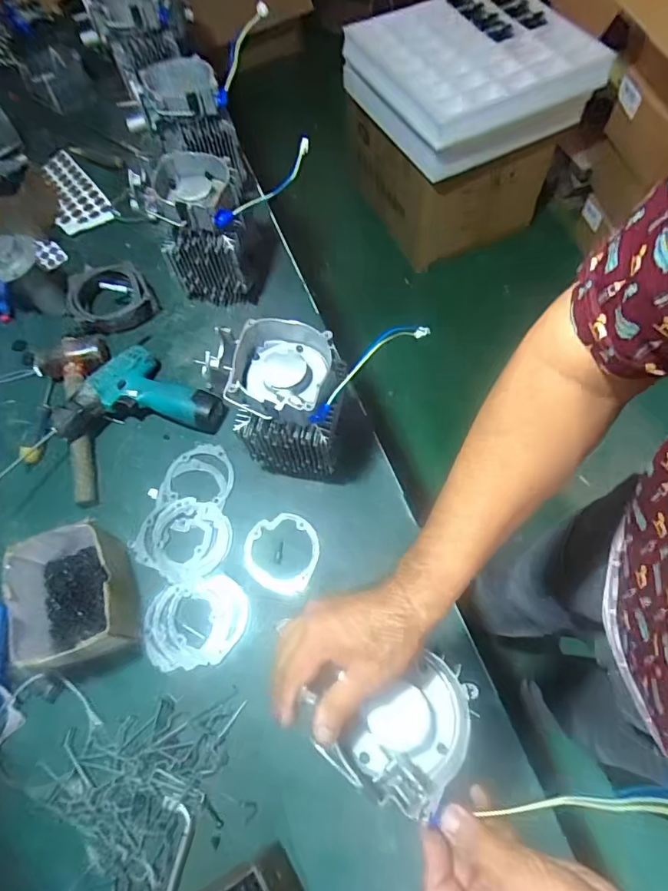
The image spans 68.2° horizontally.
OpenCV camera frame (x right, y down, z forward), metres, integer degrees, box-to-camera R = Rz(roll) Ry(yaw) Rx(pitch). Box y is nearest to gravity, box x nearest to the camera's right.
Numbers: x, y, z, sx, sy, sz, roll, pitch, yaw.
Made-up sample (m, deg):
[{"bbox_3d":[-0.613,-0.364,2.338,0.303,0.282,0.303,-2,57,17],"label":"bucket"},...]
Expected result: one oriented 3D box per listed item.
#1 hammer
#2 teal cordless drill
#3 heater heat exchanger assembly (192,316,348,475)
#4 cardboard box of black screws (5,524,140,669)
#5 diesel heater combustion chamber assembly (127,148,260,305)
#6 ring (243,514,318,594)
[{"bbox_3d":[-0.390,-0.047,0.738,0.089,0.057,0.283,-12,62,-6],"label":"hammer"},{"bbox_3d":[-0.283,-0.083,0.749,0.230,0.065,0.148,-5,61,-2],"label":"teal cordless drill"},{"bbox_3d":[-0.061,-0.045,0.636,0.144,0.213,0.116,10,62,6],"label":"heater heat exchanger assembly"},{"bbox_3d":[-0.321,0.181,0.599,0.111,0.084,0.159,-21,63,-11],"label":"cardboard box of black screws"},{"bbox_3d":[-0.204,-0.329,0.772,0.138,0.208,0.110,4,64,3],"label":"diesel heater combustion chamber assembly"},{"bbox_3d":[-0.069,0.141,0.663,0.098,0.011,0.101,0,61,0],"label":"ring"}]

